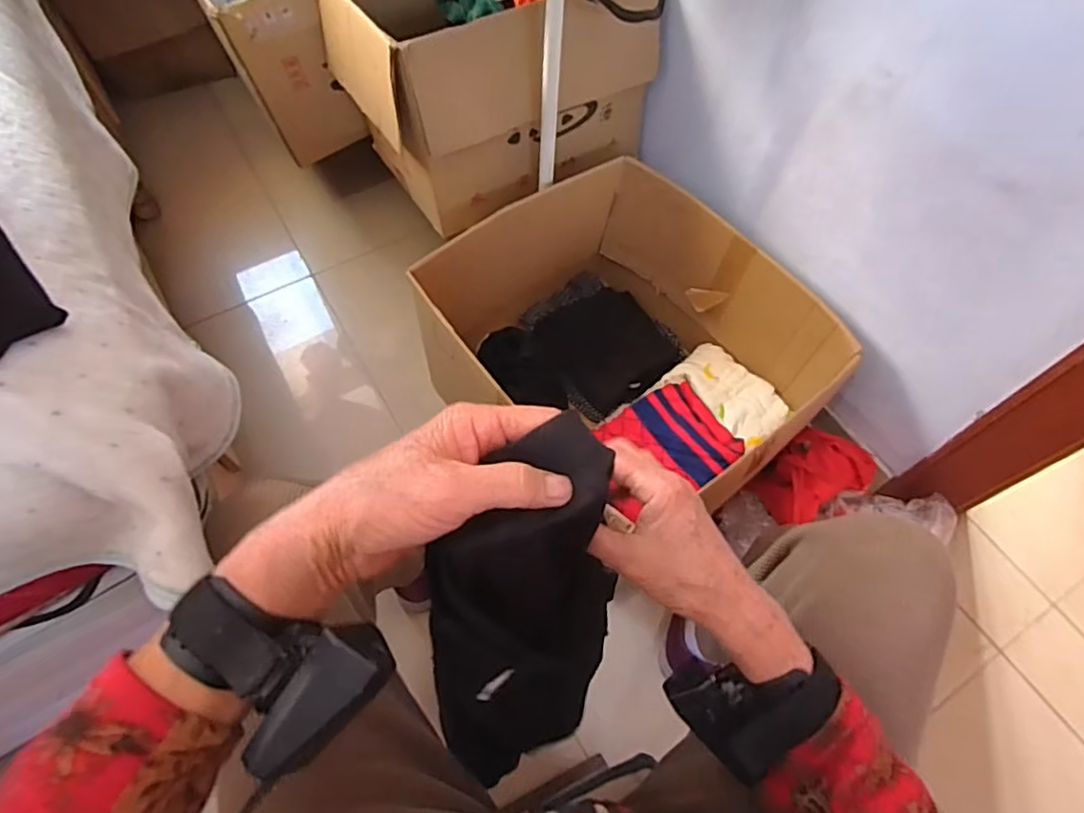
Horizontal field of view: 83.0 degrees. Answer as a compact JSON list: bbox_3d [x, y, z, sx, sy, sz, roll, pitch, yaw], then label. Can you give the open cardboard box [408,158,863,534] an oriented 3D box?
[{"bbox_3d":[0.115,-0.060,0.937,0.442,0.256,0.495,-37,70,-22],"label":"open cardboard box"}]

